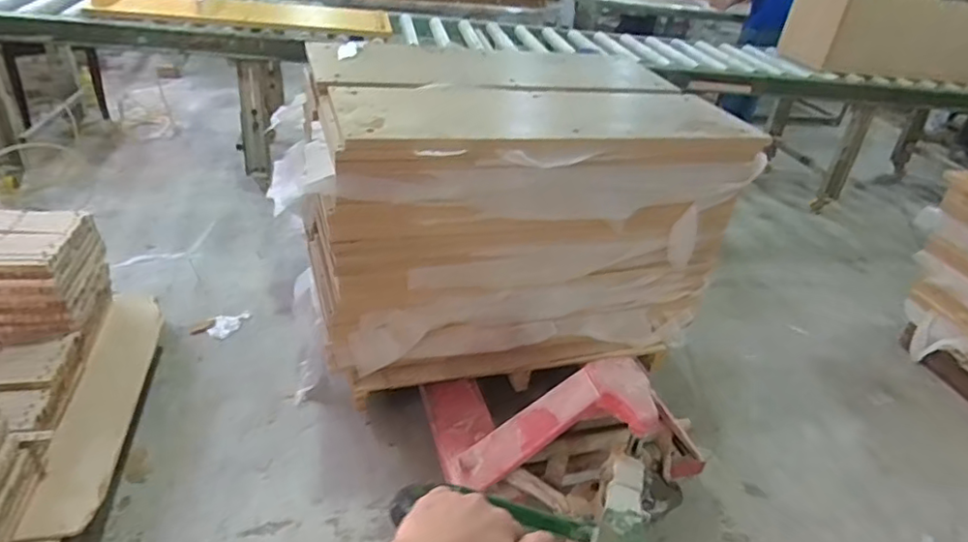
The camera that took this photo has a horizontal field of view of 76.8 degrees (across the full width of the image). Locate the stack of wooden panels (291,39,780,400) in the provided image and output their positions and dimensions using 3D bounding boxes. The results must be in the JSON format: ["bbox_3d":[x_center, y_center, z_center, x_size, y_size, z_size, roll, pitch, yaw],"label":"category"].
[{"bbox_3d":[0.085,-0.222,1.933,1.222,0.690,0.778,-5,37,-21],"label":"stack of wooden panels"}]

